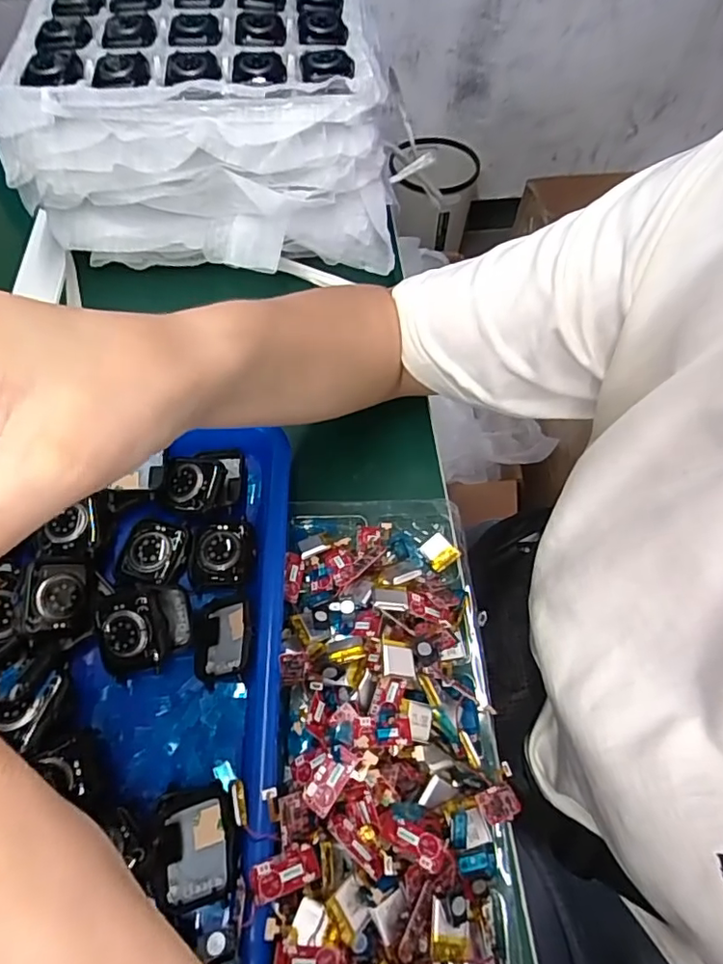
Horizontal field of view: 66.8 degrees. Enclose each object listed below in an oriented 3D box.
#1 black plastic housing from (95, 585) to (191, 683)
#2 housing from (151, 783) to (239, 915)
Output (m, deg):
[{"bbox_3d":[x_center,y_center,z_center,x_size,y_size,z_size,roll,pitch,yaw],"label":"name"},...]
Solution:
[{"bbox_3d":[-0.117,0.079,0.296,0.046,0.019,0.044,-10,85,-21],"label":"black plastic housing"},{"bbox_3d":[-0.075,0.164,0.249,0.037,0.014,0.045,-10,61,-5],"label":"housing"}]

